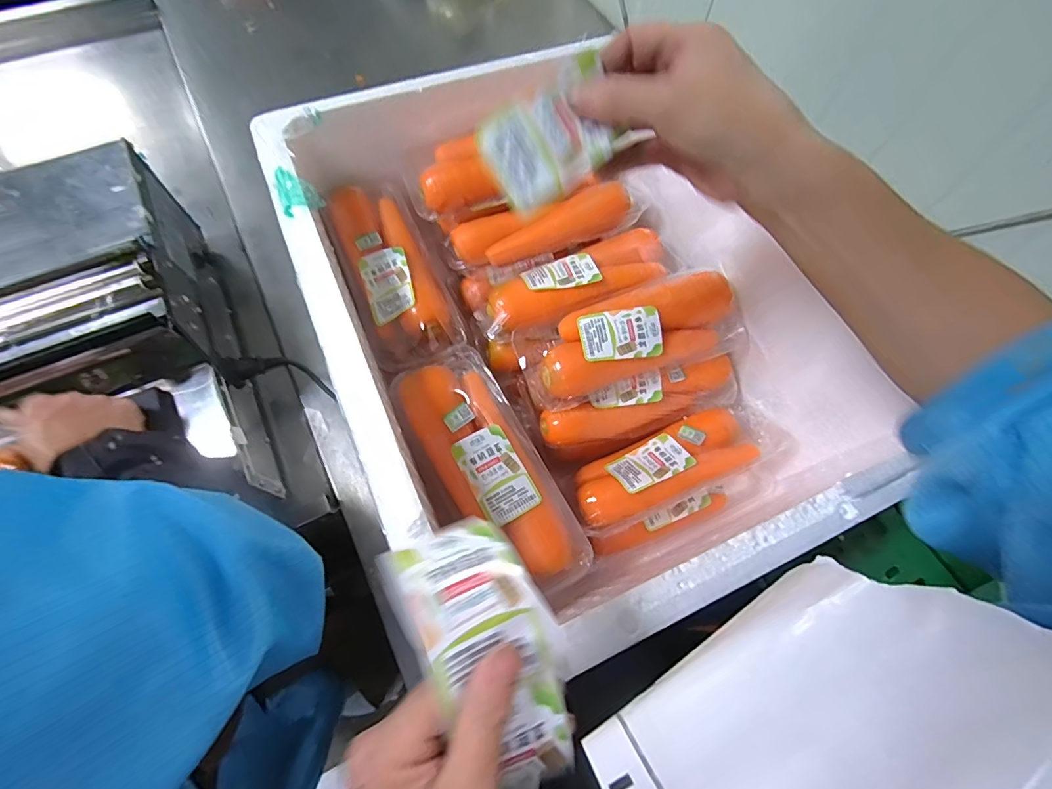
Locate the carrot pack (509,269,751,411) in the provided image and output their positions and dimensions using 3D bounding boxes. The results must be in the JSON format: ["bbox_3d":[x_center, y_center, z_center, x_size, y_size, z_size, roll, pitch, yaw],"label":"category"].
[{"bbox_3d":[0.108,-0.067,0.475,0.238,0.067,0.092,-20,69,-11],"label":"carrot pack"}]

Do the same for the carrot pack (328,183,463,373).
[{"bbox_3d":[-0.142,-0.135,0.500,0.090,0.050,0.217,-21,69,-11],"label":"carrot pack"}]

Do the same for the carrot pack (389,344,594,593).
[{"bbox_3d":[-0.035,0.064,0.421,0.095,0.050,0.227,-28,83,-15],"label":"carrot pack"}]

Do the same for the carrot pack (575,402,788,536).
[{"bbox_3d":[0.156,0.068,0.483,0.231,0.051,0.073,-22,69,-12],"label":"carrot pack"}]

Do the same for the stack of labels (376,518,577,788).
[{"bbox_3d":[-0.011,0.119,0.211,0.057,0.020,0.127,-28,90,-14],"label":"stack of labels"}]

